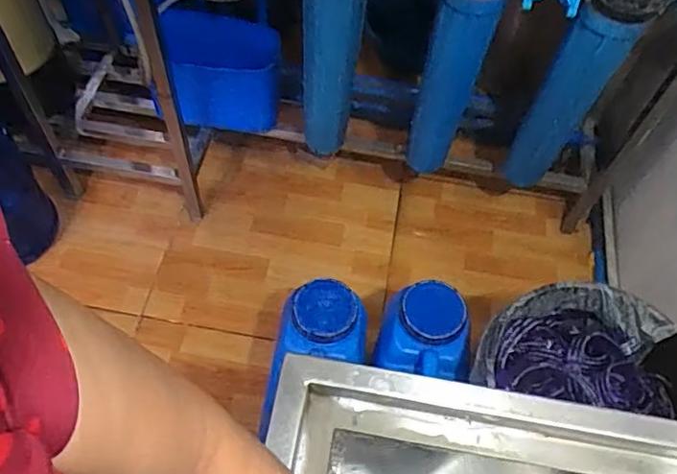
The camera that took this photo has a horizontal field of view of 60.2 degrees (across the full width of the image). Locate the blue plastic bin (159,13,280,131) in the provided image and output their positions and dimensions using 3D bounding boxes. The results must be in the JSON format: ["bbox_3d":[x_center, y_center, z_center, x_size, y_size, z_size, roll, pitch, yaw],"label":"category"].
[{"bbox_3d":[-0.291,-0.433,1.508,0.282,0.224,0.207,2,57,-2],"label":"blue plastic bin"}]

